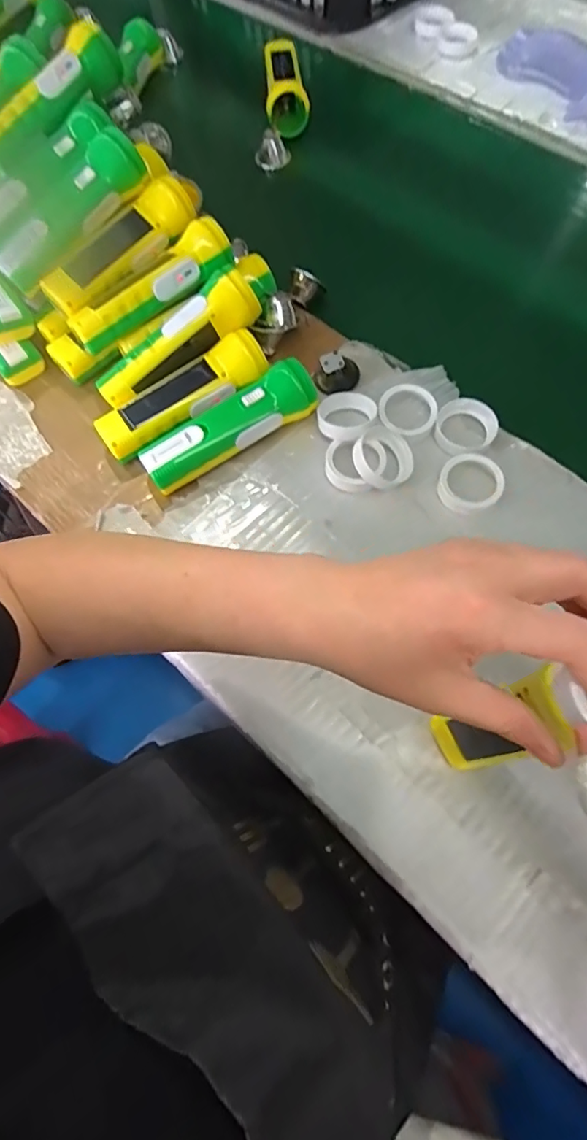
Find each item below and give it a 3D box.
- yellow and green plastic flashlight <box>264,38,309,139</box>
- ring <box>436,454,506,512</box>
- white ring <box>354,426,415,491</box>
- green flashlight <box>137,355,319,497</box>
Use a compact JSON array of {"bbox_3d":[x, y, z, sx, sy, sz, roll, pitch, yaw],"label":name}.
[{"bbox_3d":[-0.009,-0.628,0.681,0.051,0.055,0.153,-3,67,2],"label":"yellow and green plastic flashlight"},{"bbox_3d":[0.148,-0.074,0.442,0.053,0.013,0.052,-1,68,3],"label":"ring"},{"bbox_3d":[0.077,-0.099,0.456,0.052,0.017,0.052,3,78,-17],"label":"white ring"},{"bbox_3d":[-0.056,-0.126,0.461,0.161,0.042,0.041,-29,69,-9],"label":"green flashlight"}]

